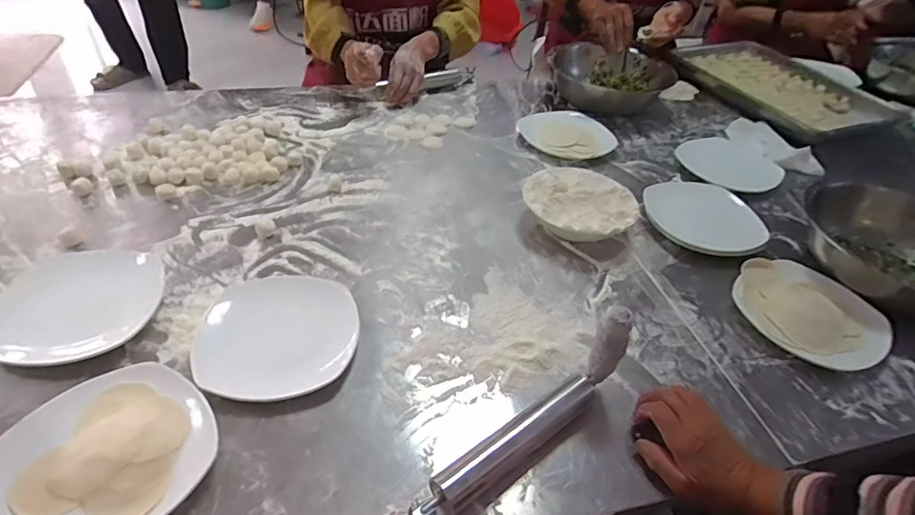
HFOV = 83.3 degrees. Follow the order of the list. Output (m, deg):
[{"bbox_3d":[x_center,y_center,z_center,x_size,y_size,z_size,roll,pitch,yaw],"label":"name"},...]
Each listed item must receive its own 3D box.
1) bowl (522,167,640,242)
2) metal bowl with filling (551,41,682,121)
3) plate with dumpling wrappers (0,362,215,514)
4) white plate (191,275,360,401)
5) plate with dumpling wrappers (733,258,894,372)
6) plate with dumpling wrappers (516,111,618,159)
[{"bbox_3d":[0.192,-0.076,0.821,0.170,0.068,0.166,3,41,-3],"label":"bowl"},{"bbox_3d":[0.375,-0.438,1.241,0.247,0.101,0.267,3,41,-3],"label":"metal bowl with filling"},{"bbox_3d":[-0.328,0.183,0.480,0.173,0.031,0.177,30,45,25],"label":"plate with dumpling wrappers"},{"bbox_3d":[-0.206,0.089,0.600,0.171,0.038,0.151,-1,41,-10],"label":"white plate"},{"bbox_3d":[0.491,0.077,0.719,0.195,0.027,0.178,4,40,-4],"label":"plate with dumpling wrappers"},{"bbox_3d":[0.219,-0.245,1.045,0.199,0.043,0.148,14,41,8],"label":"plate with dumpling wrappers"}]

